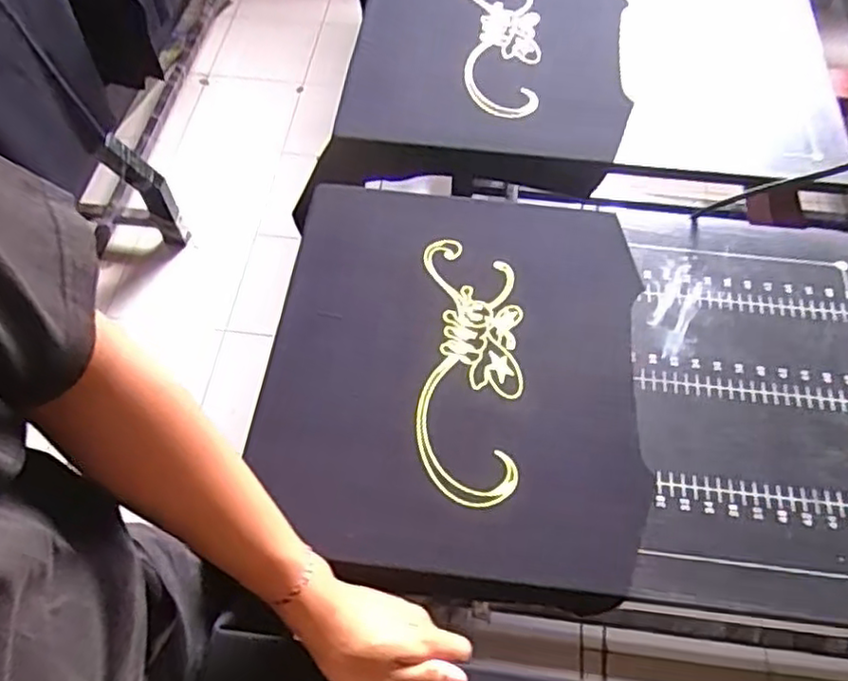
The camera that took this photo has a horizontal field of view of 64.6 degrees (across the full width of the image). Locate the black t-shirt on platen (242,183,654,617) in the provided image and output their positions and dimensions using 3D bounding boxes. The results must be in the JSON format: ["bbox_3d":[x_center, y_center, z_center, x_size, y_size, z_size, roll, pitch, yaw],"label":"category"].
[{"bbox_3d":[0.020,0.021,0.636,0.345,0.032,0.412,3,58,9],"label":"black t-shirt on platen"}]

